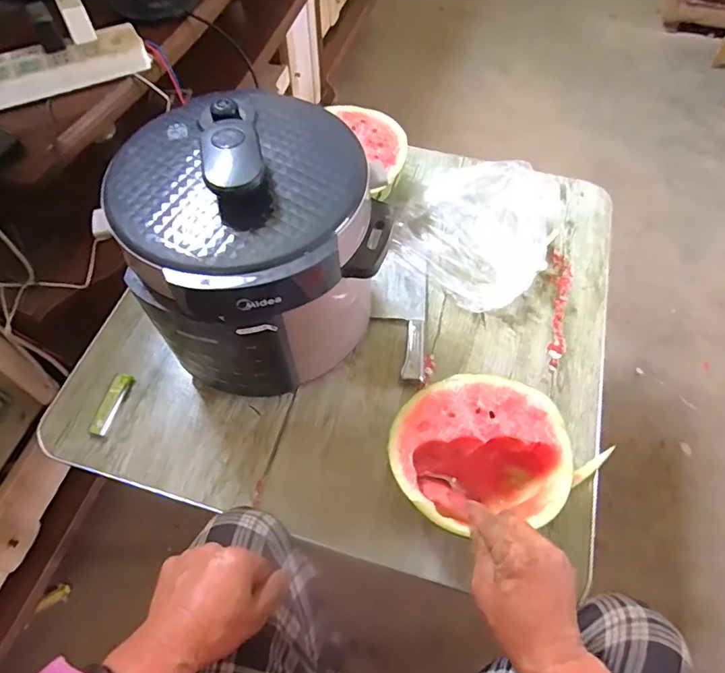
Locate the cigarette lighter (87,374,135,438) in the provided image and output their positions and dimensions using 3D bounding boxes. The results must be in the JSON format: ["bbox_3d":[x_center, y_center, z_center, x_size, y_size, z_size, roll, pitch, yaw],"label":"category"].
[{"bbox_3d":[-0.317,0.084,0.638,0.020,0.017,0.084,10,59,7],"label":"cigarette lighter"}]

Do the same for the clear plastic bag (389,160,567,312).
[{"bbox_3d":[0.193,-0.189,0.771,0.289,0.060,0.238,-41,66,-21],"label":"clear plastic bag"}]

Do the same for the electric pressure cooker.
[{"bbox_3d":[-0.121,-0.099,0.576,0.261,0.263,0.249,0,59,1],"label":"electric pressure cooker"}]

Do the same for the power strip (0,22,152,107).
[{"bbox_3d":[-0.418,-0.375,0.700,0.232,0.040,0.069,-26,62,-14],"label":"power strip"}]

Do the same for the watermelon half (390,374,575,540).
[{"bbox_3d":[0.121,0.129,0.547,0.176,0.082,0.159,-4,59,0],"label":"watermelon half"}]

